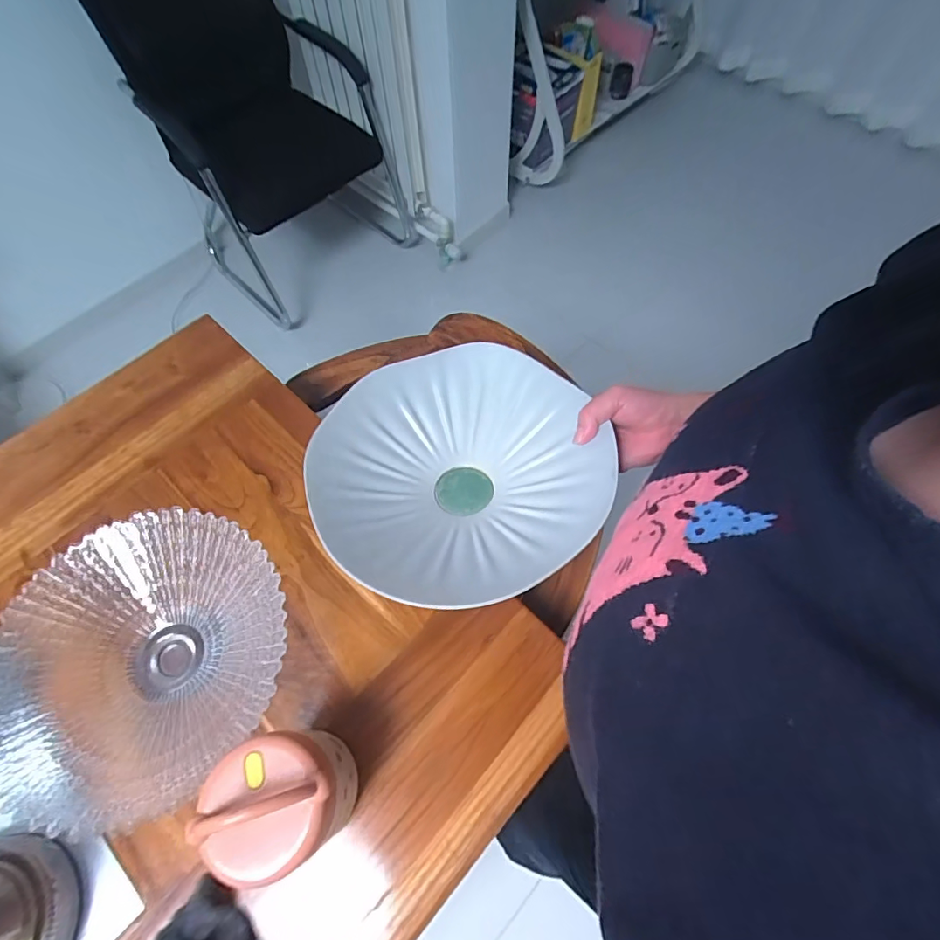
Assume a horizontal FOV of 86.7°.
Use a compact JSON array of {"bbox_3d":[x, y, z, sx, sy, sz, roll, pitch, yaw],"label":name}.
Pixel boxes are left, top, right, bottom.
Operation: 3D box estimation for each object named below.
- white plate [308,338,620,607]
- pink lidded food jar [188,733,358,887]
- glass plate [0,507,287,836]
[{"bbox_3d":[-0.012,-0.003,0.478,0.260,0.087,0.264,-1,62,2],"label":"white plate"},{"bbox_3d":[-0.143,0.261,0.401,0.084,0.162,0.089,-1,62,2],"label":"pink lidded food jar"},{"bbox_3d":[-0.305,0.182,0.487,0.263,0.086,0.252,-1,62,2],"label":"glass plate"}]

